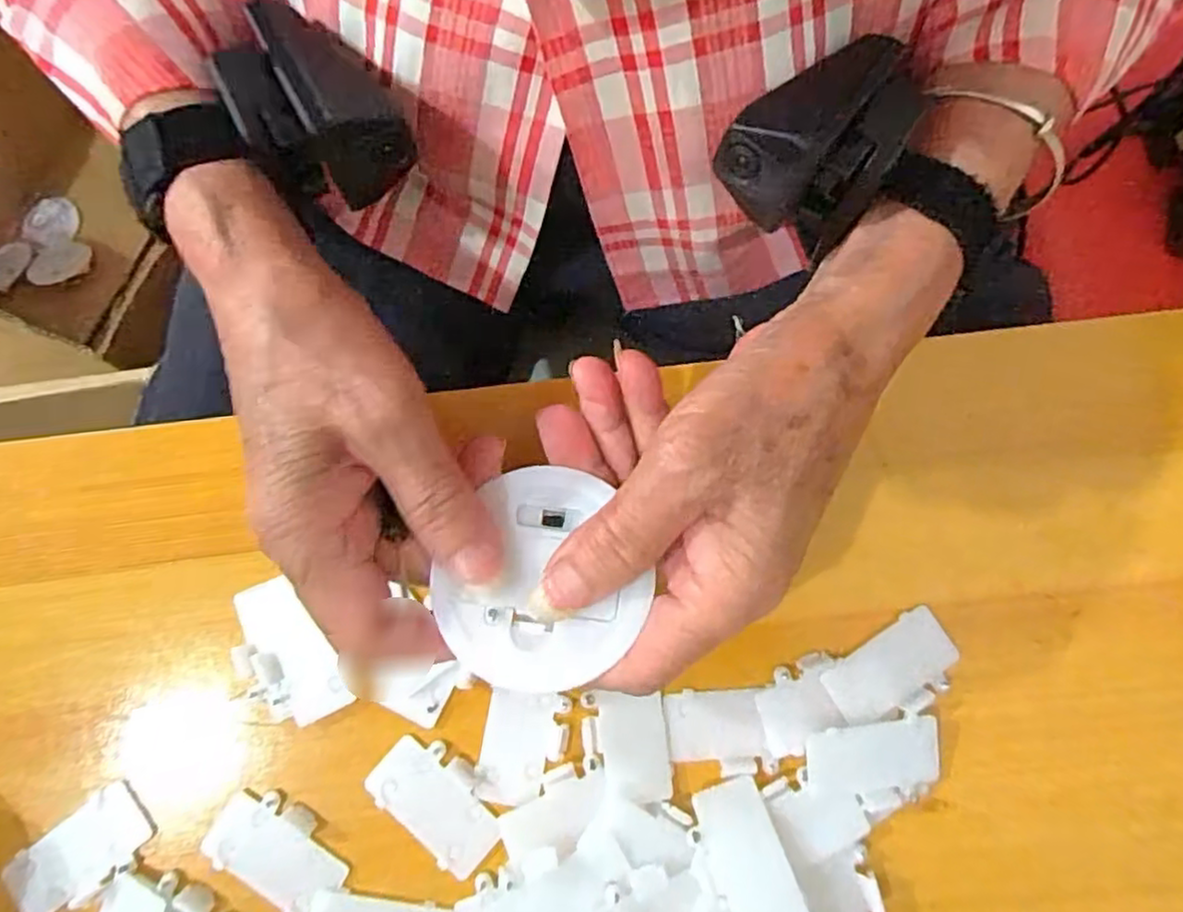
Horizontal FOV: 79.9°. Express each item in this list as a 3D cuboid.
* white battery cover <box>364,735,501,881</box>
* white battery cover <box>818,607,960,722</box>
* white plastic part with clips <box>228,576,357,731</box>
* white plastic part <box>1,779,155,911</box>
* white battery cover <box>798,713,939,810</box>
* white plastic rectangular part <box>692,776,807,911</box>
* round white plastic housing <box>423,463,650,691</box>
[{"bbox_3d":[-0.053,0.119,0.242,0.047,0.004,0.028,40,83,4],"label":"white battery cover"},{"bbox_3d":[0.108,0.077,0.250,0.047,0.004,0.027,-31,84,-6],"label":"white battery cover"},{"bbox_3d":[-0.110,0.071,0.251,0.028,0.005,0.053,-32,84,-6],"label":"white plastic part with clips"},{"bbox_3d":[-0.173,0.135,0.237,0.048,0.004,0.027,-36,85,-6],"label":"white plastic part"},{"bbox_3d":[0.097,0.105,0.242,0.048,0.008,0.026,-8,83,-3],"label":"white battery cover"},{"bbox_3d":[0.051,0.130,0.227,0.023,0.004,0.047,-18,52,-4],"label":"white plastic rectangular part"},{"bbox_3d":[-0.014,0.038,0.214,0.059,0.012,0.065,29,79,5],"label":"round white plastic housing"}]

